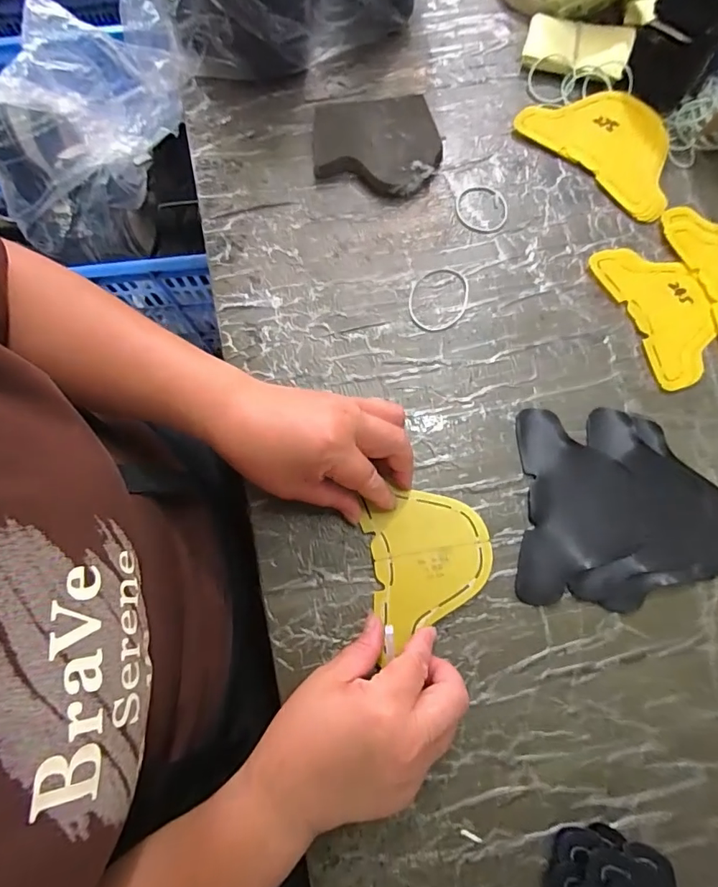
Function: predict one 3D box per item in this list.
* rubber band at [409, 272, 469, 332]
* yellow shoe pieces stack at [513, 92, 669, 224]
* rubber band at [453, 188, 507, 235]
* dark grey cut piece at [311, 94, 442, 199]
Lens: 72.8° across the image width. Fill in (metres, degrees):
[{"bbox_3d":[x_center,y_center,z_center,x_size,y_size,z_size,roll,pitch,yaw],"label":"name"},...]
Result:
[{"bbox_3d":[0.066,-0.121,0.407,0.048,0.004,0.060,13,76,5],"label":"rubber band"},{"bbox_3d":[0.228,-0.276,0.442,0.150,0.013,0.091,42,80,11],"label":"yellow shoe pieces stack"},{"bbox_3d":[0.108,-0.207,0.430,0.046,0.004,0.047,0,75,1],"label":"rubber band"},{"bbox_3d":[0.016,-0.266,0.433,0.109,0.024,0.088,4,76,2],"label":"dark grey cut piece"}]

